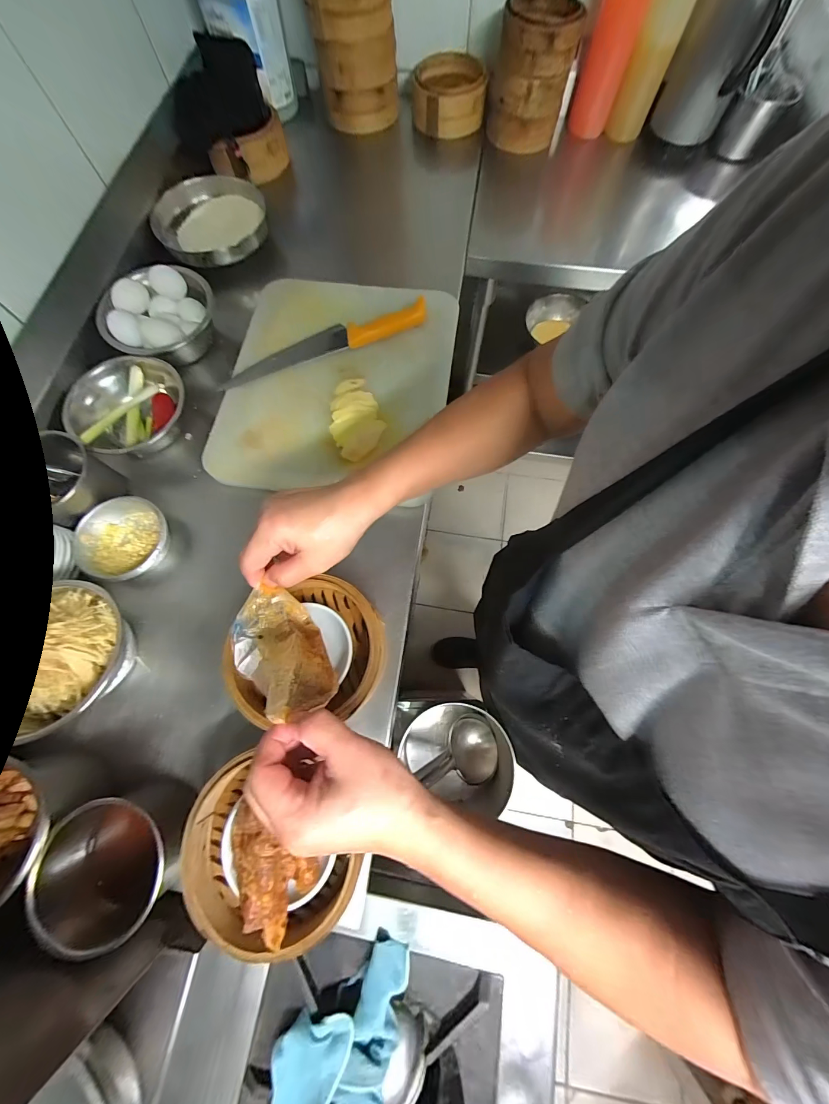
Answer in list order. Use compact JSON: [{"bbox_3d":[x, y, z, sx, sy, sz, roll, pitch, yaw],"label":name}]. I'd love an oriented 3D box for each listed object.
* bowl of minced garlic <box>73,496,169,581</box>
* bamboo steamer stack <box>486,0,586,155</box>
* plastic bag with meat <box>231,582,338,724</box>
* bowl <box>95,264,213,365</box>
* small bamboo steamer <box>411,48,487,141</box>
[{"bbox_3d":[-0.400,-0.016,0.490,0.113,0.035,0.109,-39,76,-11],"label":"bowl of minced garlic"},{"bbox_3d":[0.232,-0.942,0.703,0.150,0.178,0.147,12,73,4],"label":"bamboo steamer stack"},{"bbox_3d":[-0.129,0.092,0.321,0.075,0.085,0.119,-35,76,-10],"label":"plastic bag with meat"},{"bbox_3d":[-0.407,-0.380,0.576,0.154,0.066,0.178,32,75,10],"label":"bowl"},{"bbox_3d":[0.069,-0.977,0.759,0.149,0.084,0.131,-23,74,-7],"label":"small bamboo steamer"}]

